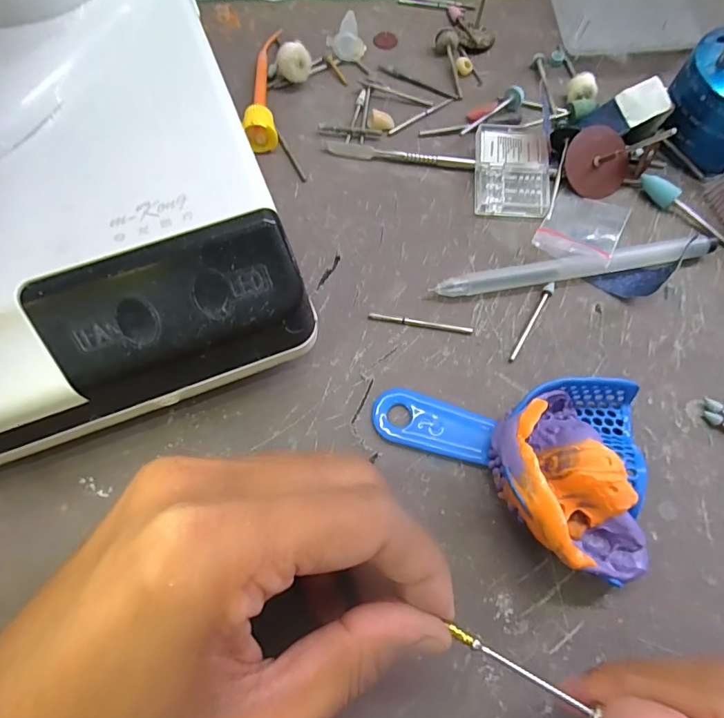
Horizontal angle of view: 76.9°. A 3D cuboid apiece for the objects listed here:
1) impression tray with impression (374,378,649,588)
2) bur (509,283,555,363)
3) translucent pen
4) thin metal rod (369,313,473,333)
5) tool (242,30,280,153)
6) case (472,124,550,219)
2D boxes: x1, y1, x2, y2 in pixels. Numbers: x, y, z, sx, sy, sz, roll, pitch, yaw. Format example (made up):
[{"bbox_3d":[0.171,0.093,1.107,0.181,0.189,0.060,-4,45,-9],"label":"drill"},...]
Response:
[{"bbox_3d":[0.052,0.033,0.162,0.094,0.025,0.067,11,69,5],"label":"impression tray with impression"},{"bbox_3d":[0.071,-0.016,0.193,0.004,0.004,0.041,30,72,12],"label":"bur"},{"bbox_3d":[0.093,-0.040,0.200,0.122,0.009,0.009,-10,69,-3],"label":"translucent pen"},{"bbox_3d":[0.025,-0.015,0.193,0.043,0.004,0.004,10,69,4],"label":"thin metal rod"},{"bbox_3d":[-0.051,-0.146,0.239,0.014,0.014,0.088,-3,68,-1],"label":"tool"},{"bbox_3d":[0.072,-0.093,0.220,0.035,0.011,0.051,7,69,3],"label":"case"}]

